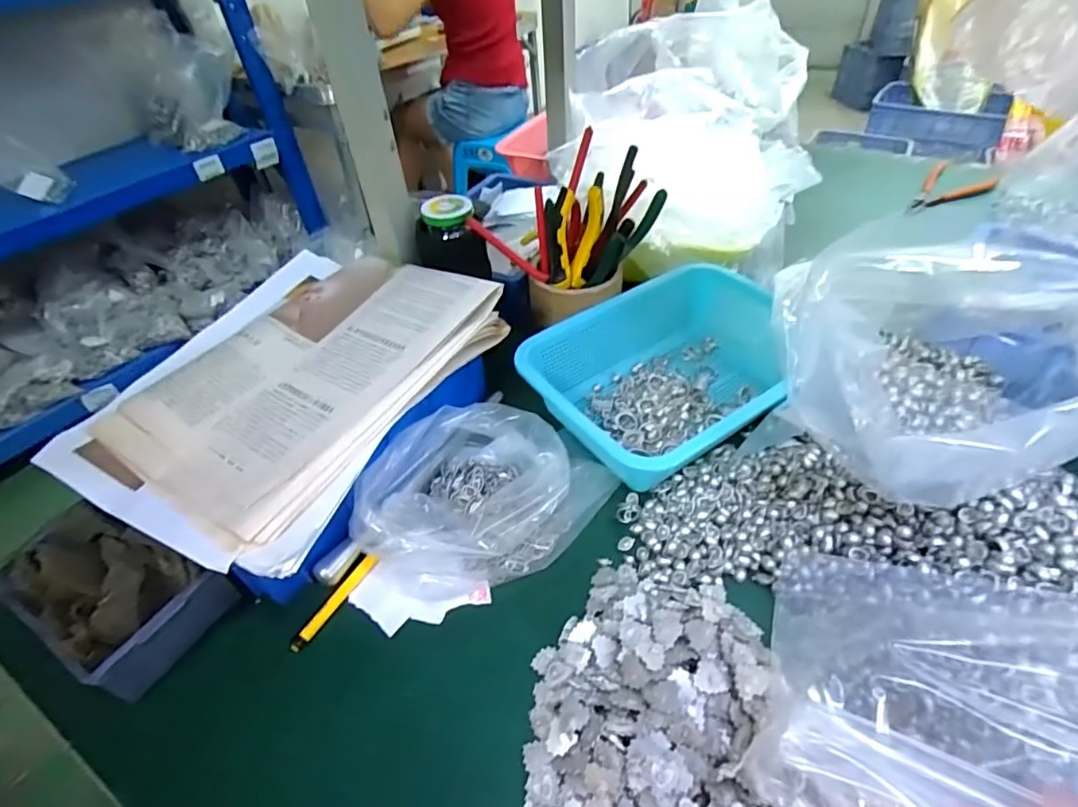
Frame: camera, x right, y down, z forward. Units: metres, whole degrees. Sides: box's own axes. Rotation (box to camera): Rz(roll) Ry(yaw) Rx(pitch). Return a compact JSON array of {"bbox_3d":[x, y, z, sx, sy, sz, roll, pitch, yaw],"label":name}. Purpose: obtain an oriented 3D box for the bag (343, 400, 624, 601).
[{"bbox_3d":[-0.041,0.065,0.440,0.145,0.074,0.175,19,49,24],"label":"bag"}]

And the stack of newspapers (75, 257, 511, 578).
[{"bbox_3d":[-0.196,-0.025,0.448,0.224,0.046,0.291,19,49,24],"label":"stack of newspapers"}]

